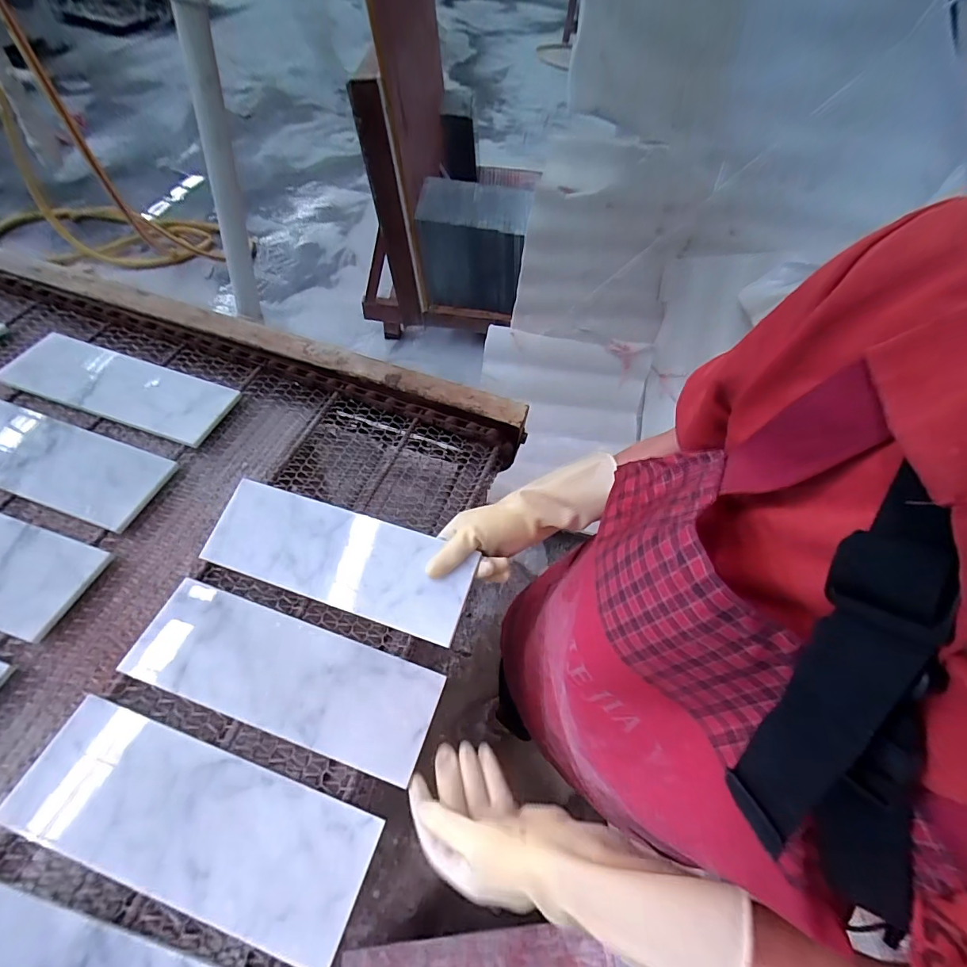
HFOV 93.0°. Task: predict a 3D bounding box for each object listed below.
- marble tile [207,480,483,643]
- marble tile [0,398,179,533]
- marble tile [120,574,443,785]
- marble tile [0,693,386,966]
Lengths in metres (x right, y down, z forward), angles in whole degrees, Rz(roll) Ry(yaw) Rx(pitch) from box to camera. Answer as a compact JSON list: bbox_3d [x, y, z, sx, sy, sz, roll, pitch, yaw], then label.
[{"bbox_3d":[-0.166,0.080,0.518,0.310,0.007,0.106,15,71,14],"label":"marble tile"},{"bbox_3d":[-0.570,-0.037,0.593,0.321,0.021,0.108,18,57,7],"label":"marble tile"},{"bbox_3d":[-0.202,0.194,0.480,0.309,0.018,0.114,17,56,7],"label":"marble tile"},{"bbox_3d":[-0.252,0.293,0.400,0.309,0.012,0.106,18,57,6],"label":"marble tile"}]

